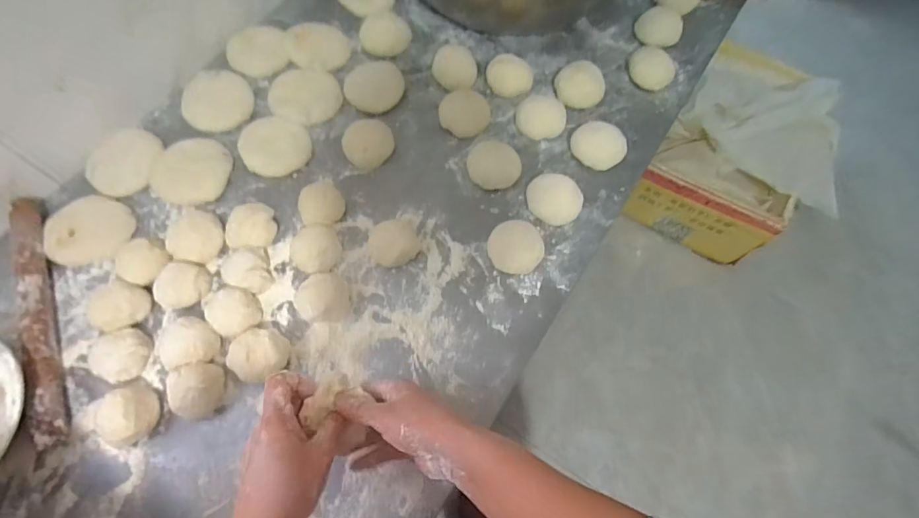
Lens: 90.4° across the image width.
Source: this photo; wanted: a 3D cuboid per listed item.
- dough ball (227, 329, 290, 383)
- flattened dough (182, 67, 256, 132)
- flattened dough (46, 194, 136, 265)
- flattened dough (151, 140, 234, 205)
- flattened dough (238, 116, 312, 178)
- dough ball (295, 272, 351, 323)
[{"bbox_3d":[-0.217,0.104,0.489,0.057,0.031,0.054,1,68,-2],"label":"dough ball"},{"bbox_3d":[-0.327,-0.215,0.618,0.086,0.017,0.091,1,68,-2],"label":"flattened dough"},{"bbox_3d":[-0.441,-0.035,0.545,0.088,0.016,0.081,1,68,-2],"label":"flattened dough"},{"bbox_3d":[-0.336,-0.112,0.569,0.086,0.015,0.084,11,68,2],"label":"flattened dough"},{"bbox_3d":[-0.243,-0.151,0.601,0.084,0.007,0.088,1,68,-2],"label":"flattened dough"},{"bbox_3d":[-0.154,0.044,0.511,0.054,0.037,0.053,1,68,-2],"label":"dough ball"}]

